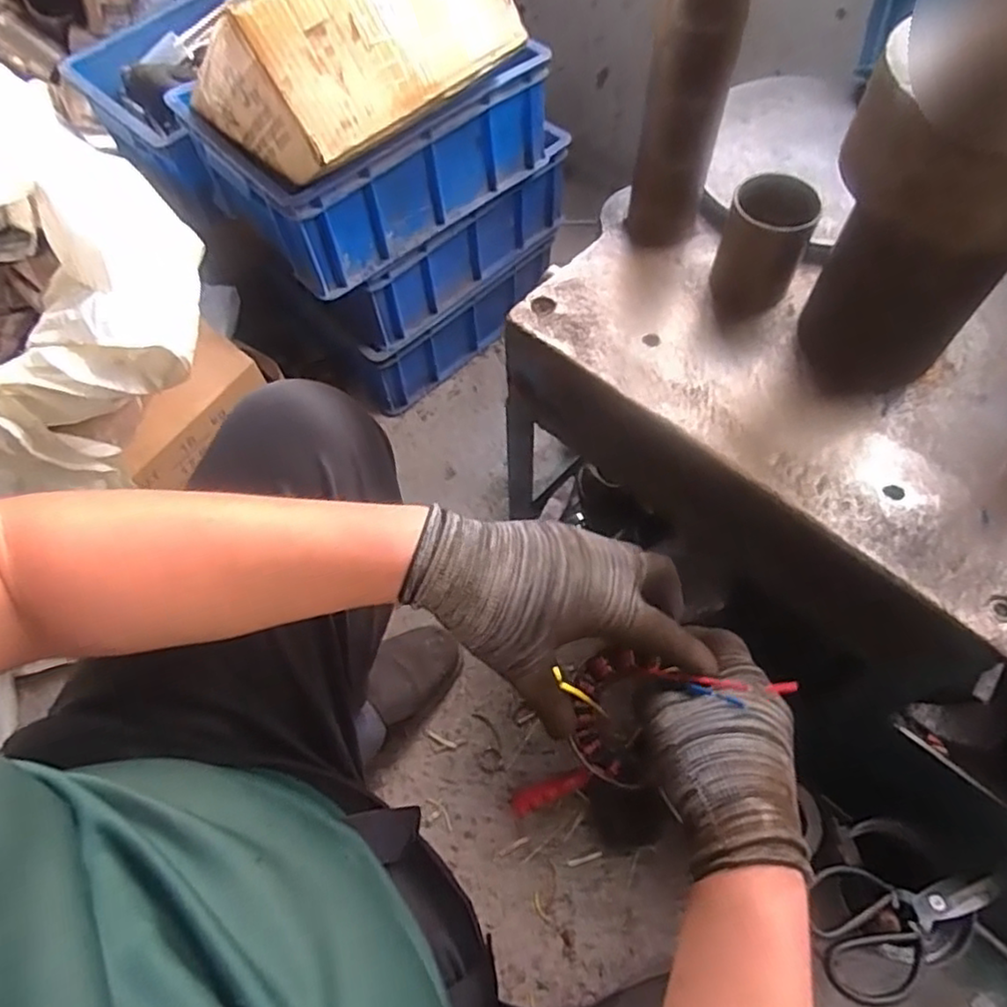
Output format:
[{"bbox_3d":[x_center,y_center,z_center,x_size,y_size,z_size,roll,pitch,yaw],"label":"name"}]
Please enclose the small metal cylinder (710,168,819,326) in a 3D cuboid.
[{"bbox_3d":[0.221,-0.219,0.561,0.069,0.099,0.079,22,64,13],"label":"small metal cylinder"}]

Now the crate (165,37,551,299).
[{"bbox_3d":[-0.171,-0.471,0.853,0.386,0.160,0.269,-41,68,-19],"label":"crate"}]

